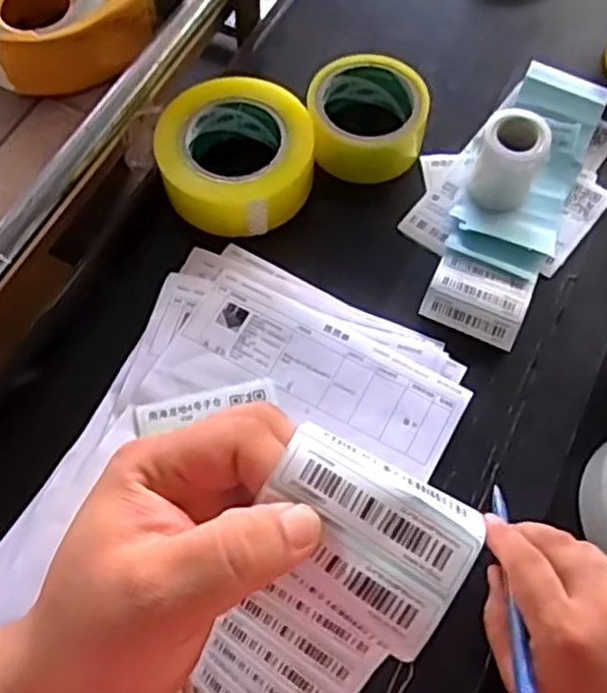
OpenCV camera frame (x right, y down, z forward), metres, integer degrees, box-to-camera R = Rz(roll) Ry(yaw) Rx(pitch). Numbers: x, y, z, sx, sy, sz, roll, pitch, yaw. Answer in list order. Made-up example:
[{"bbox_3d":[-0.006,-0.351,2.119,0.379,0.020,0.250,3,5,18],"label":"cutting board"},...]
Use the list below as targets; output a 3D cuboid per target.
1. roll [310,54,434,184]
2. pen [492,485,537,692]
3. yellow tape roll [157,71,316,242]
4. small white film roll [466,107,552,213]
[{"bbox_3d":[0.053,-0.190,0.592,0.094,0.047,0.094,1,67,-1],"label":"roll"},{"bbox_3d":[0.114,0.130,0.400,0.007,0.009,0.128,8,40,2],"label":"pen"},{"bbox_3d":[-0.054,-0.153,0.569,0.120,0.053,0.111,1,67,-1],"label":"yellow tape roll"},{"bbox_3d":[0.160,-0.142,0.557,0.050,0.063,0.050,1,67,-1],"label":"small white film roll"}]

